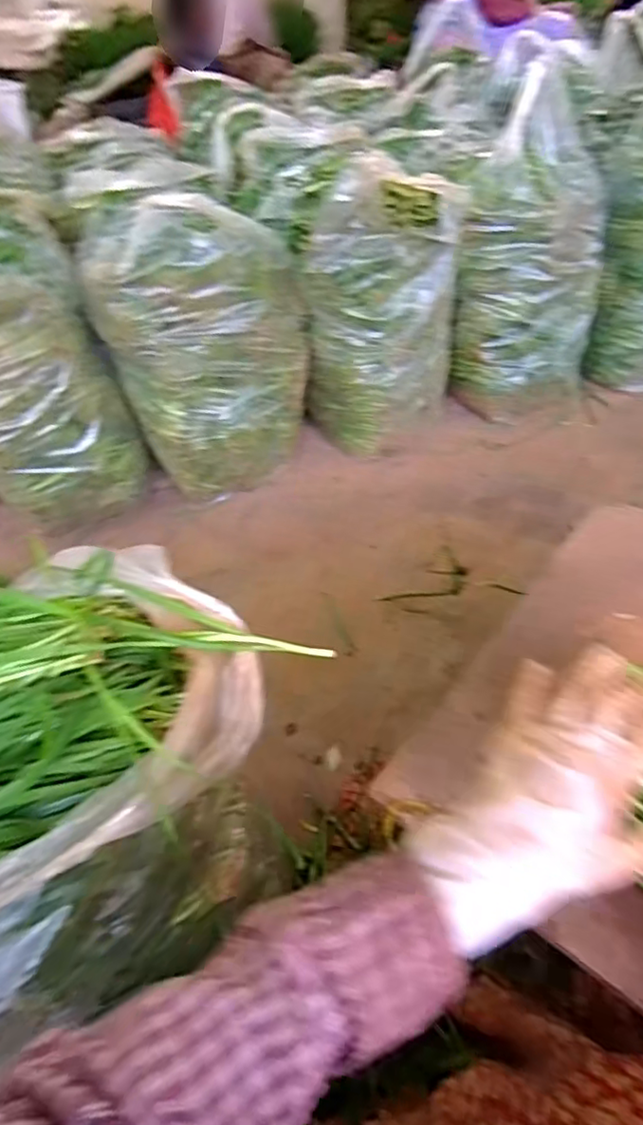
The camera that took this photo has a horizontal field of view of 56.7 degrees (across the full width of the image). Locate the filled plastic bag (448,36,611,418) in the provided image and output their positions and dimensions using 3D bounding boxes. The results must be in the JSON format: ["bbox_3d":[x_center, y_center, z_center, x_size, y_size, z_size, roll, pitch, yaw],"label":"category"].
[{"bbox_3d":[0.439,-0.620,1.215,0.264,0.570,0.291,14,50,17],"label":"filled plastic bag"}]

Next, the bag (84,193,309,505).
[{"bbox_3d":[-0.236,-0.437,1.163,0.347,0.445,0.375,-20,49,-13],"label":"bag"}]

